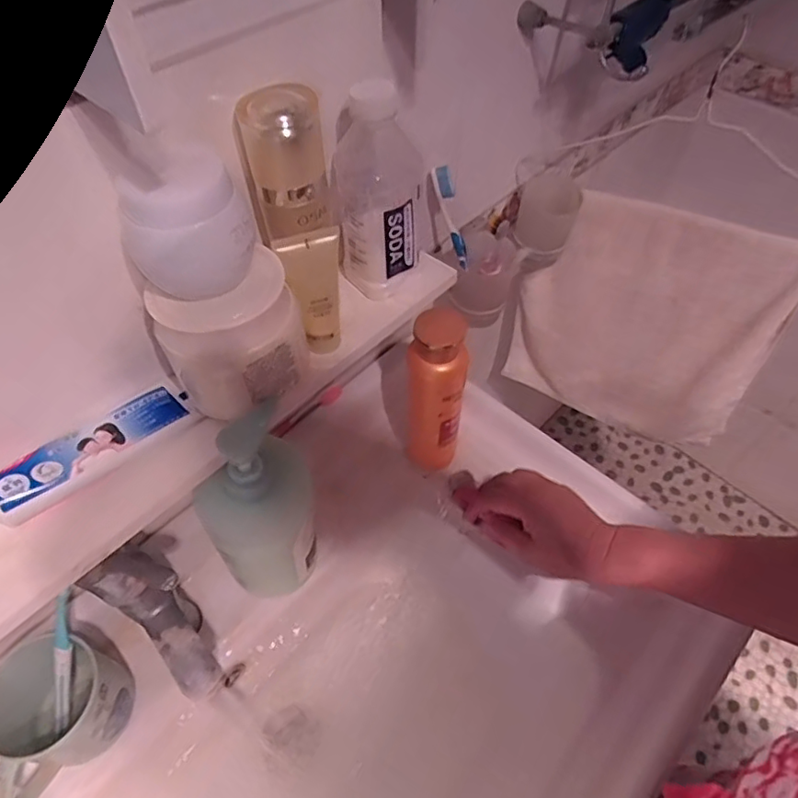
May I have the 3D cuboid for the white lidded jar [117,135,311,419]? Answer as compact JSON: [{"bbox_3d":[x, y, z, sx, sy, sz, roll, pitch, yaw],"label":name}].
[{"bbox_3d":[-0.114,-0.067,0.361,0.094,0.160,0.083,-16,55,-12],"label":"white lidded jar"}]

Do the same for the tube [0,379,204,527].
[{"bbox_3d":[-0.214,0.035,0.380,0.156,0.026,0.049,-38,62,-25],"label":"tube"}]

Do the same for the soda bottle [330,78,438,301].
[{"bbox_3d":[-0.013,-0.157,0.439,0.065,0.154,0.059,-12,54,-9],"label":"soda bottle"}]

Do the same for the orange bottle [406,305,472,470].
[{"bbox_3d":[0.036,0.001,0.593,0.058,0.212,0.044,0,53,1],"label":"orange bottle"}]

